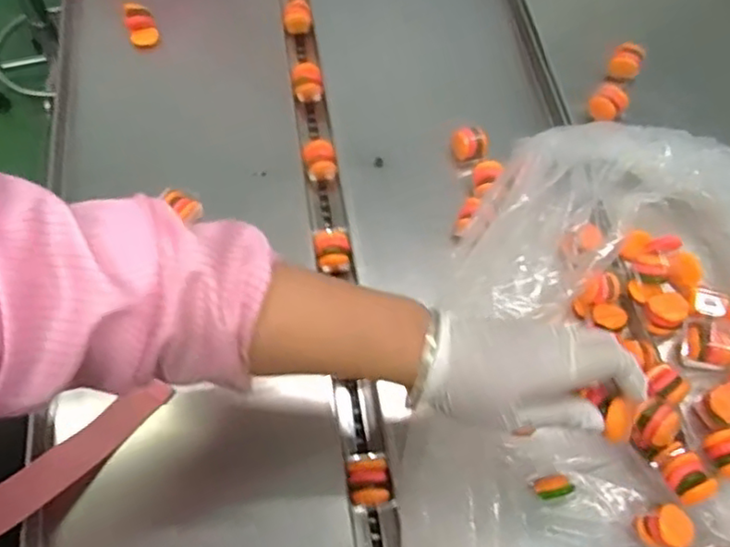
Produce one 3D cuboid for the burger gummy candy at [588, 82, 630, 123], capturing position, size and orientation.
[{"bbox_3d":[0.235,-0.164,0.610,0.026,0.028,0.025,1,61,-2],"label":"burger gummy candy"}]

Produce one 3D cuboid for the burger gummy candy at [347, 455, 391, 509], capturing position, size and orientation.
[{"bbox_3d":[0.002,0.165,0.496,0.031,0.039,0.036,-8,62,-6],"label":"burger gummy candy"}]

